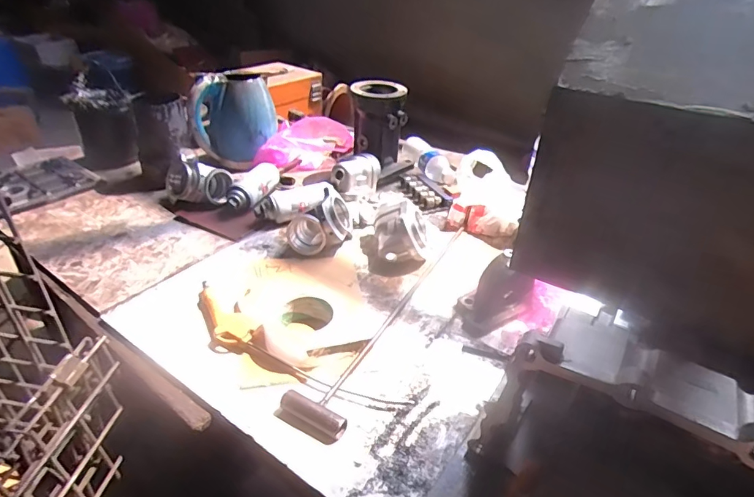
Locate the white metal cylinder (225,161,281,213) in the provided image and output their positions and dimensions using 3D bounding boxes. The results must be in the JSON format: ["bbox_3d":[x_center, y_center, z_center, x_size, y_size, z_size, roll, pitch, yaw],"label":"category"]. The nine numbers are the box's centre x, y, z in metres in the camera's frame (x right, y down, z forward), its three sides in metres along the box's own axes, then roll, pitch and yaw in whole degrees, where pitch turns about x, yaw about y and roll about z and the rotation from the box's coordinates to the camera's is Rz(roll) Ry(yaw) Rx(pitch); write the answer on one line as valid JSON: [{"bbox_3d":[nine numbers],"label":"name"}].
[{"bbox_3d":[-0.262,-0.137,1.005,0.060,0.045,0.170,12,35,13],"label":"white metal cylinder"}]

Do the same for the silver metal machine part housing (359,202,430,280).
[{"bbox_3d":[0.033,-0.030,0.848,0.125,0.085,0.128,5,34,3],"label":"silver metal machine part housing"}]

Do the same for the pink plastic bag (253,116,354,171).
[{"bbox_3d":[-0.187,-0.264,1.196,0.265,0.105,0.082,-14,37,-23],"label":"pink plastic bag"}]

